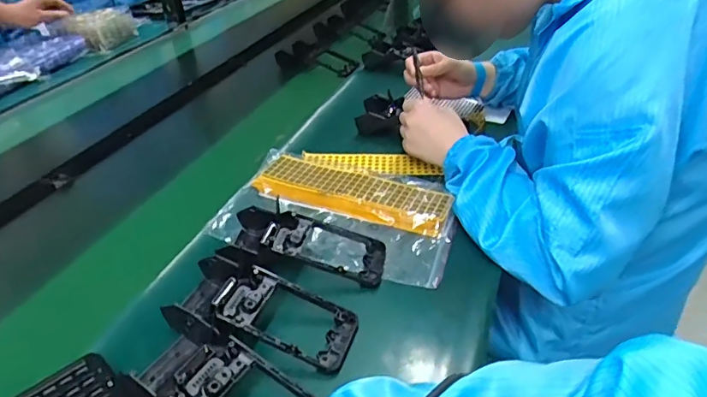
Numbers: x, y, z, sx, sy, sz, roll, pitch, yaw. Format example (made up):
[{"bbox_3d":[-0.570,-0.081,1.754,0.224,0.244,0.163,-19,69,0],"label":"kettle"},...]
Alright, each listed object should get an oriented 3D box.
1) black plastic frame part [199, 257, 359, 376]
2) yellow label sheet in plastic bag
[{"bbox_3d":[-0.087,0.112,0.506,0.189,0.051,0.086,26,43,18],"label":"black plastic frame part"},{"bbox_3d":[-0.019,0.021,0.642,0.286,0.021,0.166,14,47,20],"label":"yellow label sheet in plastic bag"}]

